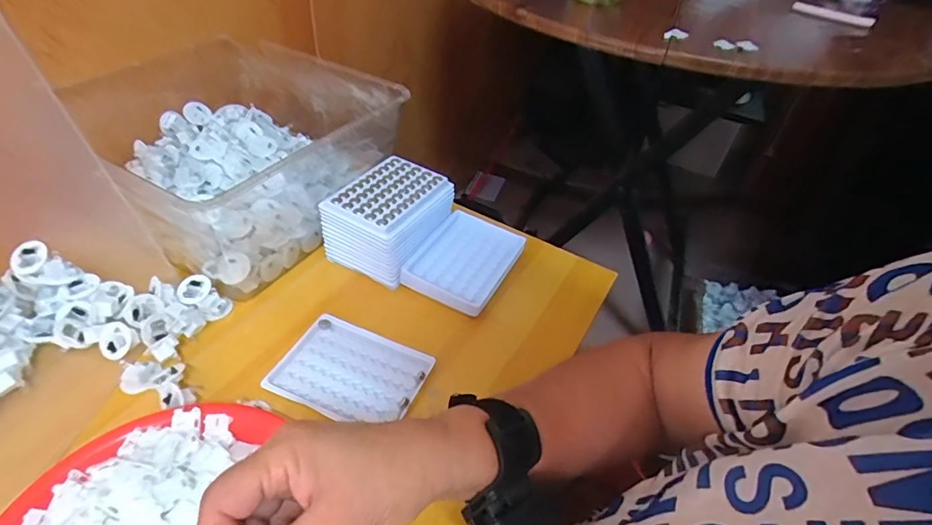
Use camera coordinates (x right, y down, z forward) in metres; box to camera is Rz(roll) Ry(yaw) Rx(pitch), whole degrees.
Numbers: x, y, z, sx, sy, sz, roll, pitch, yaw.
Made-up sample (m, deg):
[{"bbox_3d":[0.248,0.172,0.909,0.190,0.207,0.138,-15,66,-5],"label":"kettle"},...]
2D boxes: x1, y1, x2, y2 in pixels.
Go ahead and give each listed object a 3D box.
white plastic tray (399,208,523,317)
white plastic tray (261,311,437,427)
[{"bbox_3d":[0.002,-0.007,0.557,0.094,0.024,0.130,23,46,16],"label":"white plastic tray"},{"bbox_3d":[-0.107,0.103,0.455,0.129,0.014,0.090,20,45,13],"label":"white plastic tray"}]

